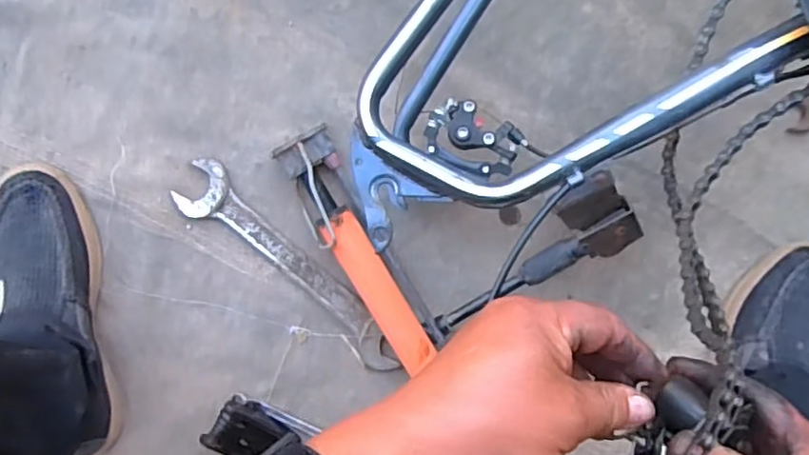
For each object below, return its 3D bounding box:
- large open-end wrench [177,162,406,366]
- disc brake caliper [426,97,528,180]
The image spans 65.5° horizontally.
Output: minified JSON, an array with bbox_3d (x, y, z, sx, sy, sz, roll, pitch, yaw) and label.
[{"bbox_3d":[-0.109,0.046,0.616,0.052,0.013,0.271,-45,99,1],"label":"large open-end wrench"},{"bbox_3d":[0.061,-0.077,0.556,0.082,0.041,0.054,23,93,-7],"label":"disc brake caliper"}]

